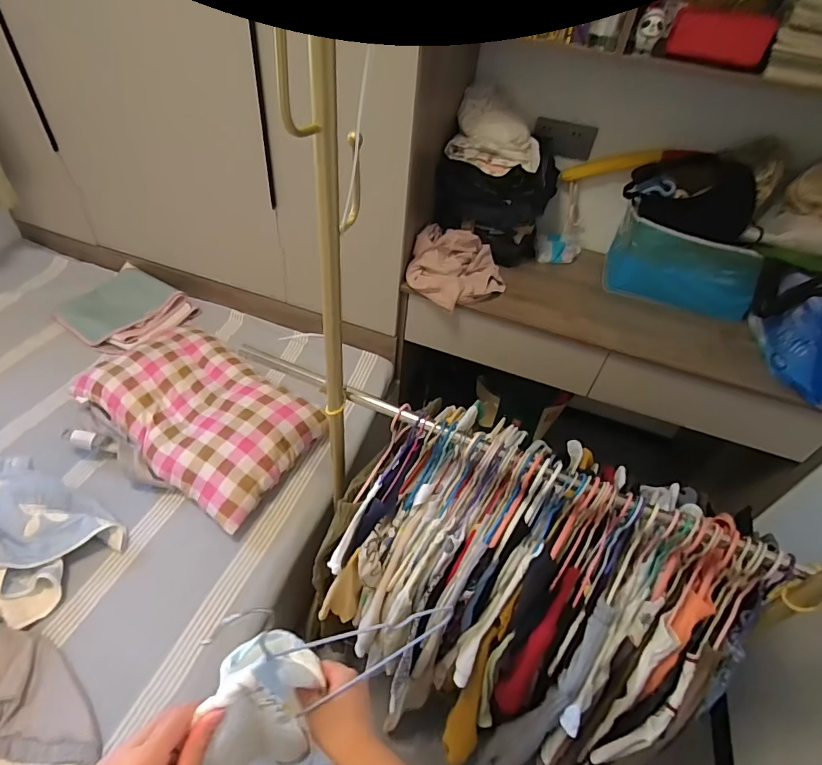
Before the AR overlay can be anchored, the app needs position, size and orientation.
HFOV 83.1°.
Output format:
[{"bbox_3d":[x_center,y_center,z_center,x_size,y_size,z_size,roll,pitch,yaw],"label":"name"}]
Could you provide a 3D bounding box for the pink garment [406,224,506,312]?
[{"bbox_3d":[0.133,-0.324,1.289,0.262,0.107,0.242,13,45,6],"label":"pink garment"}]

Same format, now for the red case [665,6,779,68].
[{"bbox_3d":[0.632,-0.707,0.950,0.183,0.081,0.038,27,48,19],"label":"red case"}]

